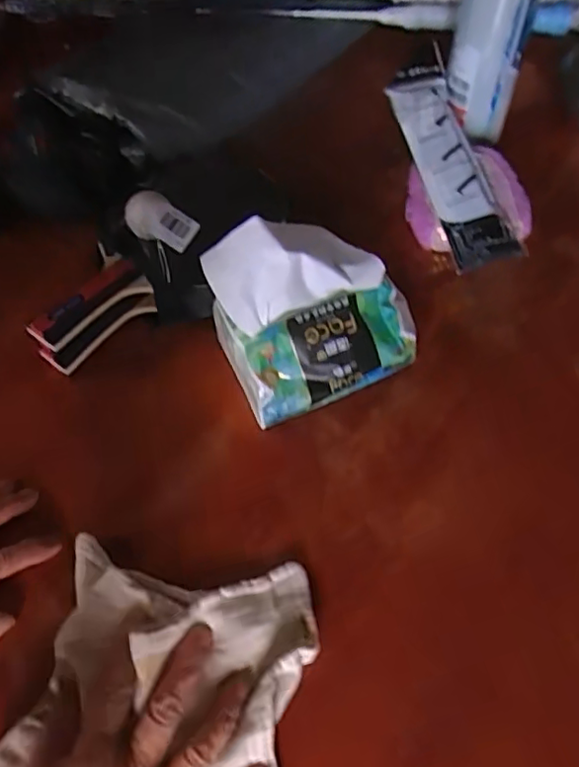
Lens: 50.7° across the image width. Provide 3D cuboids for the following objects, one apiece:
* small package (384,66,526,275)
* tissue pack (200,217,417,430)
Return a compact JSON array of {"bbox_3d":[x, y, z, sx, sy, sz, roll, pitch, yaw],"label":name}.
[{"bbox_3d":[0.143,-0.200,0.550,0.057,0.016,0.217,-16,67,3],"label":"small package"},{"bbox_3d":[0.018,-0.055,0.457,0.145,0.114,0.106,-25,60,-11],"label":"tissue pack"}]

